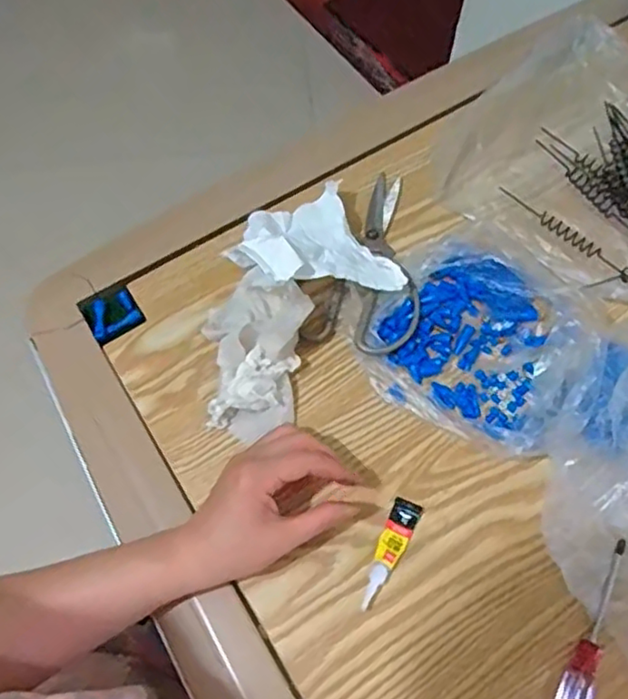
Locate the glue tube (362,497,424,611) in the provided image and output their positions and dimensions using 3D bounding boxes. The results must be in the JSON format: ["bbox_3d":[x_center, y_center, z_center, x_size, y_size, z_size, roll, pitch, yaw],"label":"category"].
[{"bbox_3d":[0.052,0.141,0.449,0.020,0.009,0.078,25,68,11],"label":"glue tube"}]

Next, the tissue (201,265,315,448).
[{"bbox_3d":[-0.051,0.000,0.482,0.084,0.072,0.116,11,66,5],"label":"tissue"}]

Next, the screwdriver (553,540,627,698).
[{"bbox_3d":[0.177,0.193,0.418,0.021,0.015,0.148,25,68,11],"label":"screwdriver"}]

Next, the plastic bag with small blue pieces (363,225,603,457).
[{"bbox_3d":[0.133,-0.014,0.501,0.173,0.043,0.164,34,70,15],"label":"plastic bag with small blue pieces"}]

